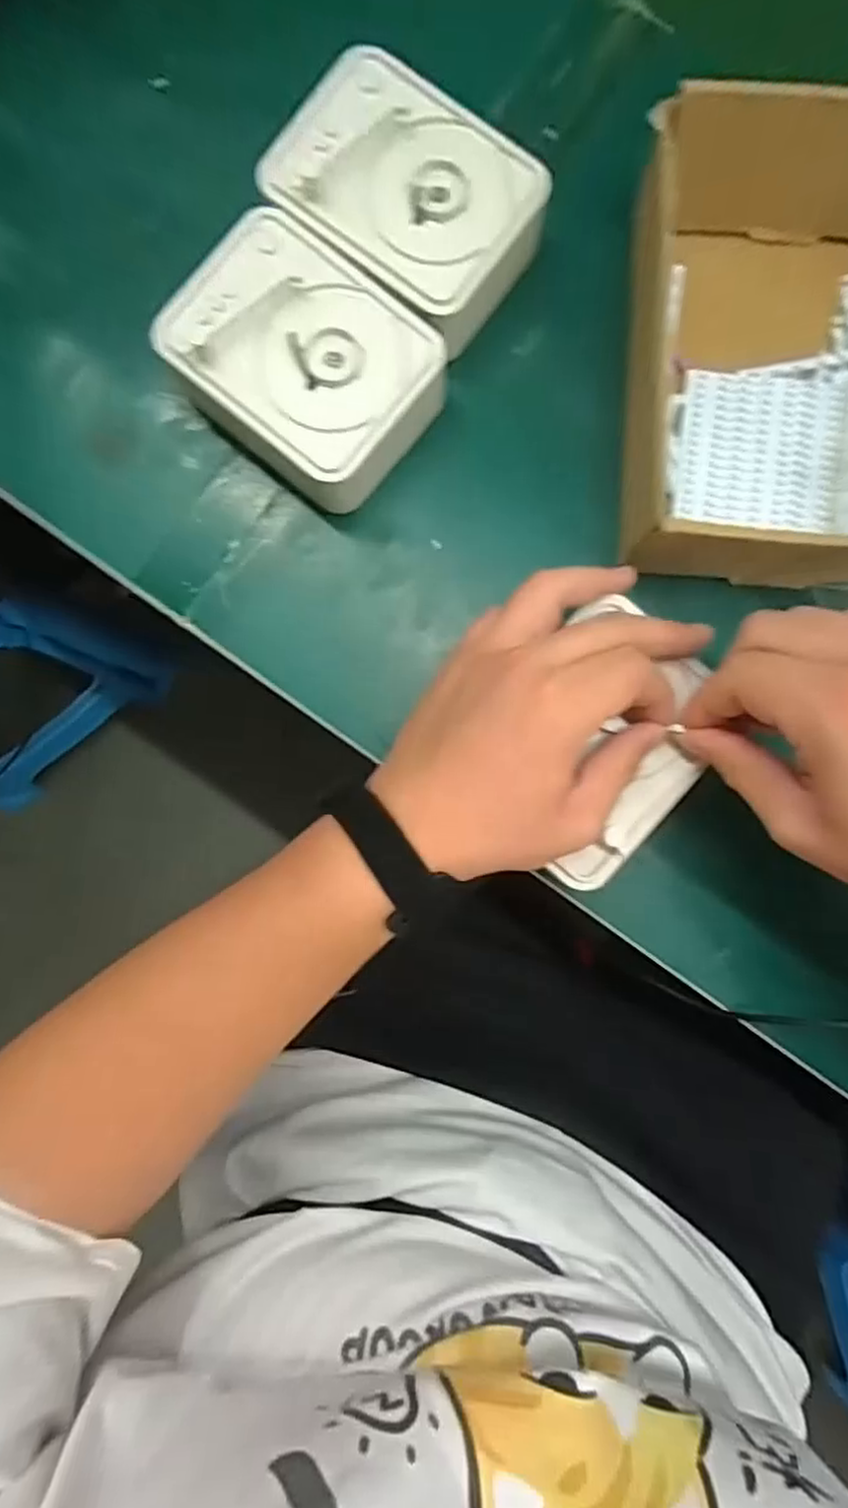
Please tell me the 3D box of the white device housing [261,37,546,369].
[{"bbox_3d":[-0.010,-0.290,0.369,0.126,0.046,0.097,35,85,3],"label":"white device housing"}]

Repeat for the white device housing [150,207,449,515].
[{"bbox_3d":[-0.065,-0.204,0.369,0.127,0.048,0.103,38,85,3],"label":"white device housing"}]

